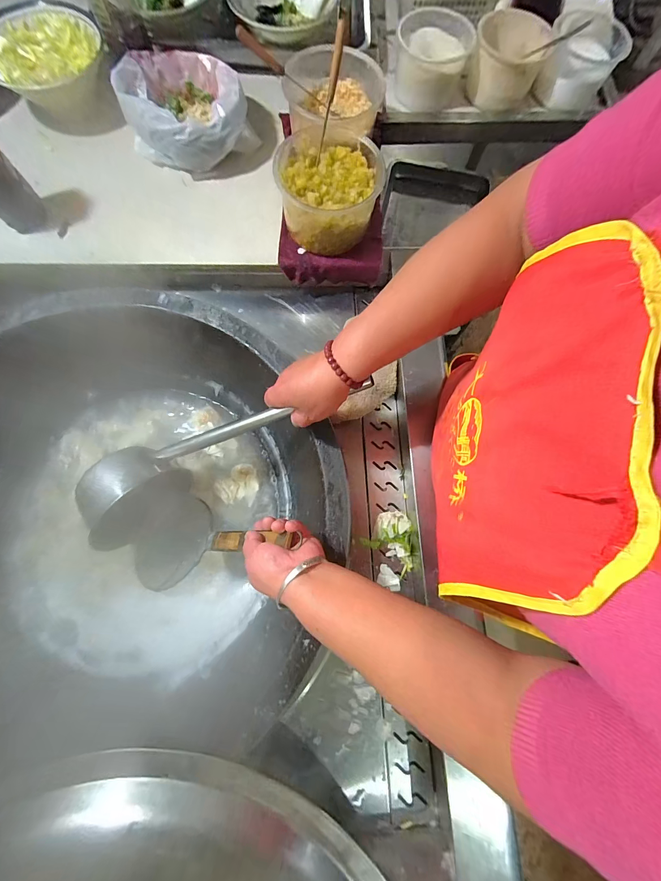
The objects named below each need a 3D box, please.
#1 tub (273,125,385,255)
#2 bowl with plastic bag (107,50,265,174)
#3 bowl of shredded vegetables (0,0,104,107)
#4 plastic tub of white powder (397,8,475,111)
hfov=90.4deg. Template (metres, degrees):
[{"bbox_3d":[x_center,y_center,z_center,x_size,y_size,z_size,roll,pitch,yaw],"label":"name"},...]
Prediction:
[{"bbox_3d":[-0.003,-0.368,0.497,0.151,0.089,0.161,0,76,-2],"label":"tub"},{"bbox_3d":[-0.231,-0.529,0.525,0.180,0.086,0.184,0,76,-2],"label":"bowl with plastic bag"},{"bbox_3d":[-0.453,-0.605,0.537,0.174,0.087,0.174,0,76,-2],"label":"bowl of shredded vegetables"},{"bbox_3d":[0.179,-0.684,0.588,0.130,0.064,0.139,0,76,-2],"label":"plastic tub of white powder"}]

